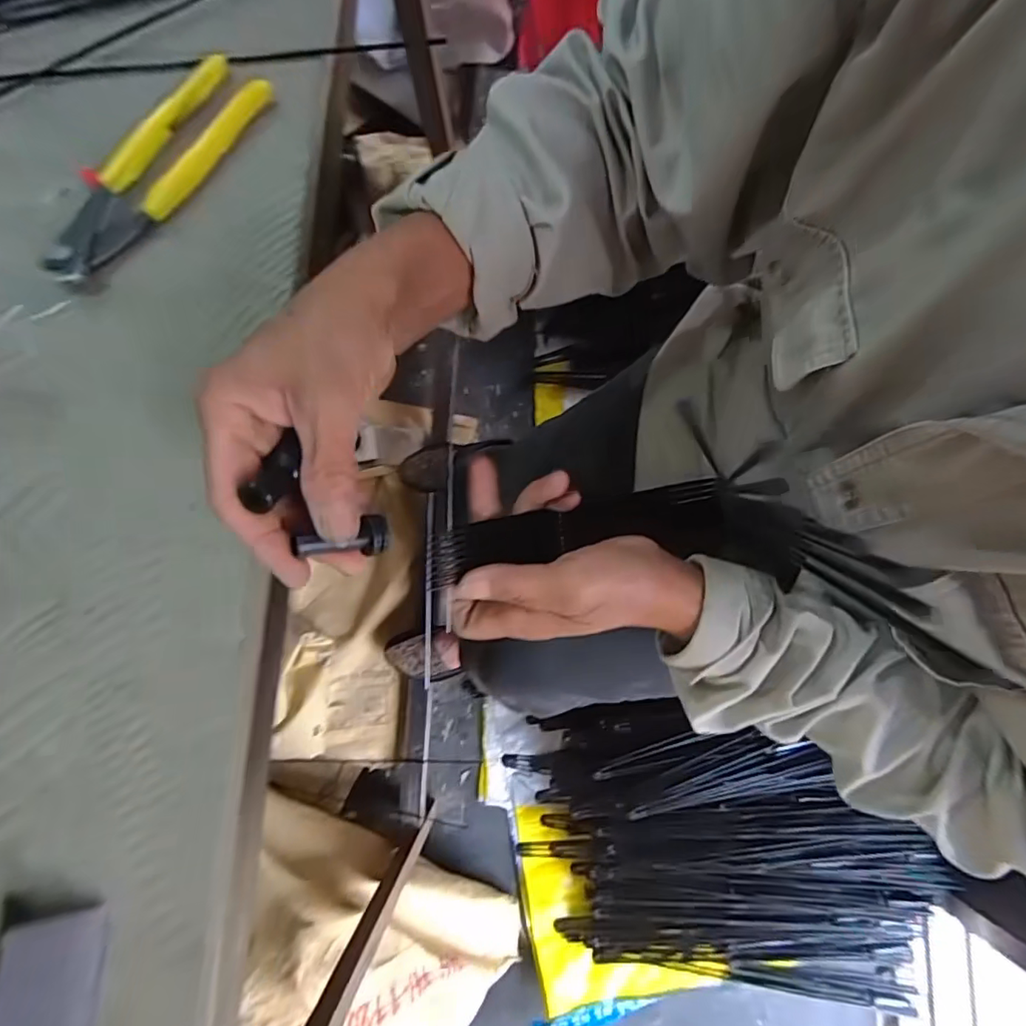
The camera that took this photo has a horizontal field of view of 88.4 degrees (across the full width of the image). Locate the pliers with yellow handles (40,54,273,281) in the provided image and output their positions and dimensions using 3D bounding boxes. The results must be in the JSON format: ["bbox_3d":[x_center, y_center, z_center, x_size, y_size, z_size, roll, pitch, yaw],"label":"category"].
[{"bbox_3d":[-0.213,-0.202,0.308,0.058,0.015,0.160,35,84,7],"label":"pliers with yellow handles"}]

